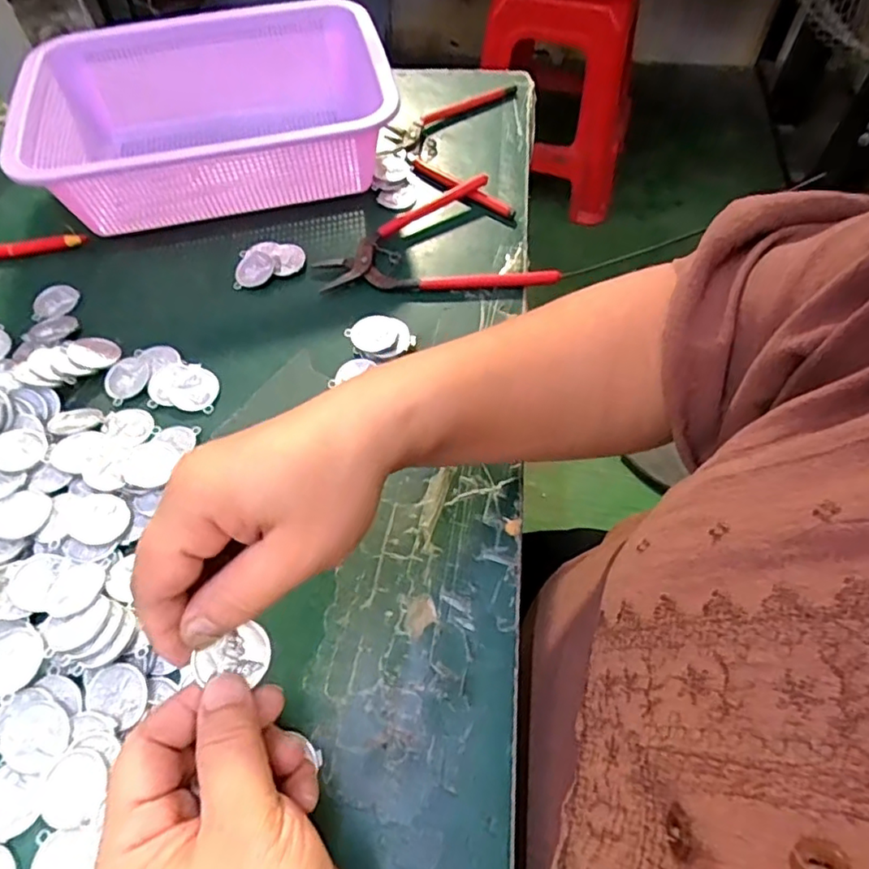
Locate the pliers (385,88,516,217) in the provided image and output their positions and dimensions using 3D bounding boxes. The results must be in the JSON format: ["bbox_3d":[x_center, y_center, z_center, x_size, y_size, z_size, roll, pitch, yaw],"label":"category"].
[{"bbox_3d":[0.013,-0.244,0.496,0.105,0.013,0.166,2,59,3],"label":"pliers"}]

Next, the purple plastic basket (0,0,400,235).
[{"bbox_3d":[-0.167,-0.240,0.462,0.256,0.076,0.185,-12,59,-6],"label":"purple plastic basket"}]

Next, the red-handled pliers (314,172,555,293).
[{"bbox_3d":[0.000,-0.146,0.436,0.163,0.014,0.103,-3,58,0],"label":"red-handled pliers"}]

